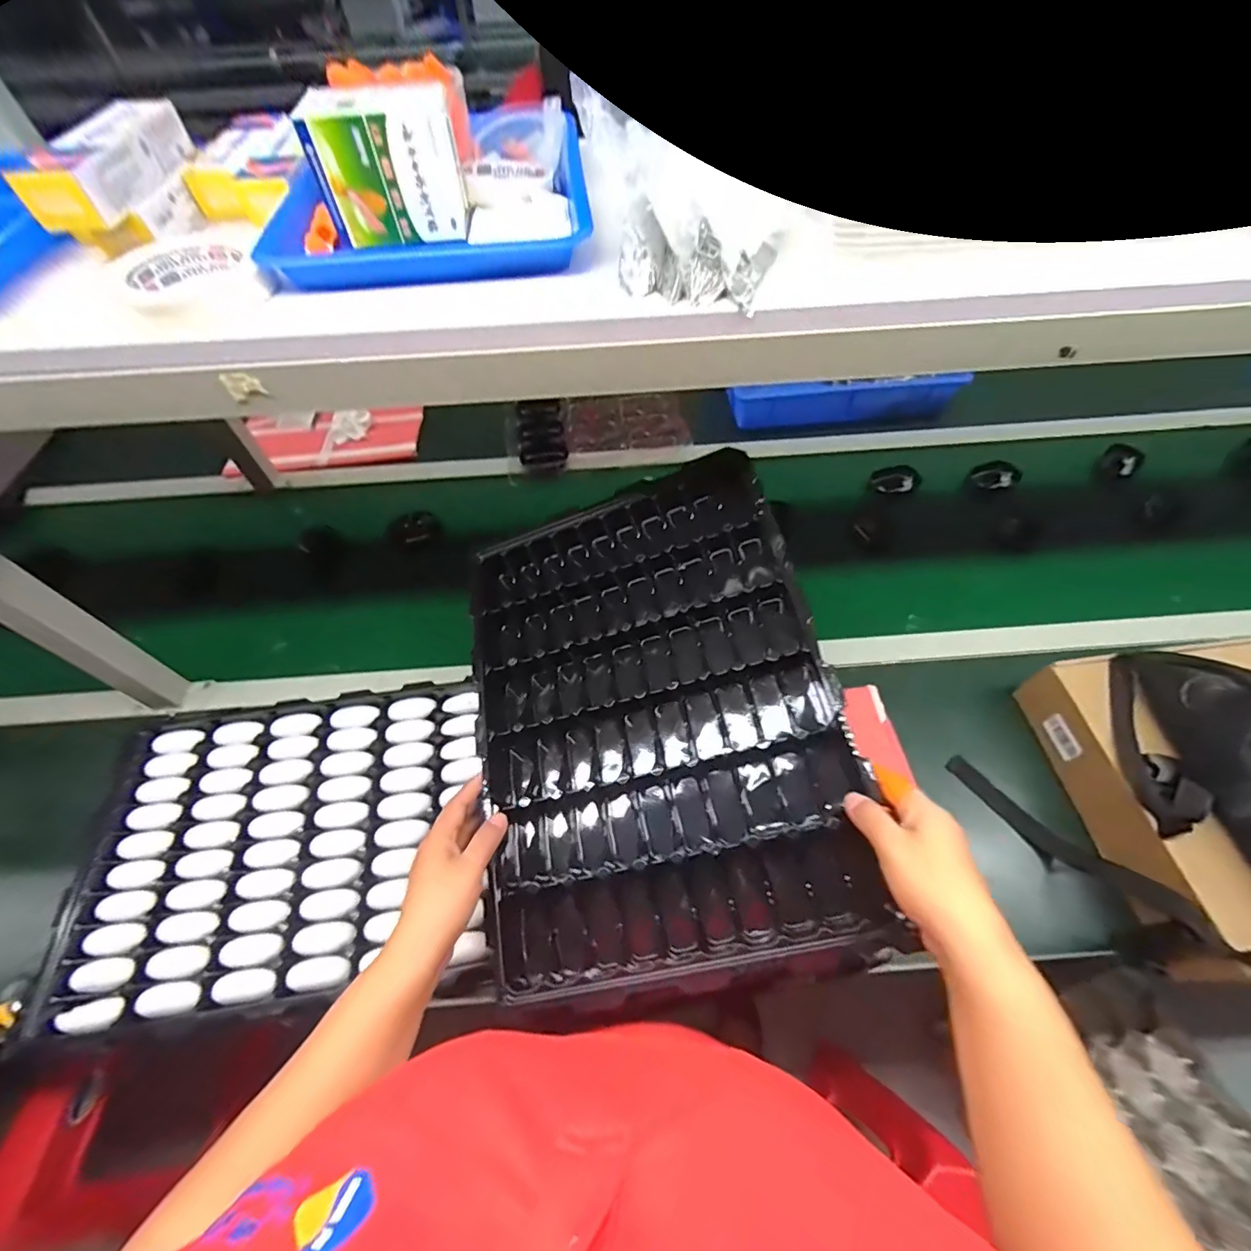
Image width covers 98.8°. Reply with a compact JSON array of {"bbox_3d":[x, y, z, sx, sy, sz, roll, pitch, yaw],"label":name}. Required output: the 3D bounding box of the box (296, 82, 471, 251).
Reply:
[{"bbox_3d":[-0.174,-0.341,0.404,0.100,0.088,0.038,-18,59,-13],"label":"box"}]

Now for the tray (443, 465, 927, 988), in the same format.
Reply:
[{"bbox_3d":[0.025,0.078,0.519,0.328,0.064,0.449,-17,62,9],"label":"tray"}]

